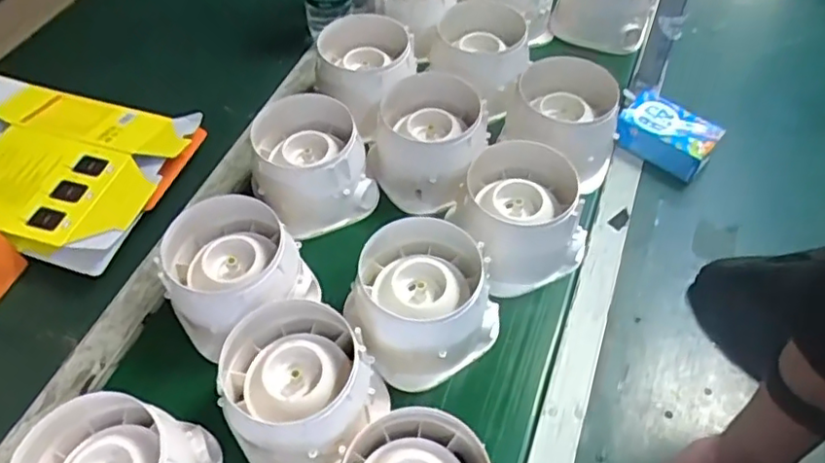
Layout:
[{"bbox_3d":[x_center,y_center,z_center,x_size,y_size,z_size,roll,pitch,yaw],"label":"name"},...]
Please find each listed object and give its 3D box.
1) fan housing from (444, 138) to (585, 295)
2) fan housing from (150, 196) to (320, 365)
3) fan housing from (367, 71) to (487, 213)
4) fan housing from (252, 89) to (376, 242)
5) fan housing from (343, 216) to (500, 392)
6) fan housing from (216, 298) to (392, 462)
[{"bbox_3d":[0.115,-0.020,0.660,0.129,0.093,0.121,2,53,2],"label":"fan housing"},{"bbox_3d":[-0.179,0.037,0.629,0.135,0.091,0.144,-27,58,-19],"label":"fan housing"},{"bbox_3d":[0.016,-0.106,0.735,0.129,0.107,0.123,0,53,0],"label":"fan housing"},{"bbox_3d":[-0.117,-0.081,0.718,0.130,0.088,0.137,-14,54,-10],"label":"fan housing"},{"bbox_3d":[0.009,0.063,0.603,0.130,0.097,0.135,0,53,0],"label":"fan housing"},{"bbox_3d":[-0.104,0.138,0.563,0.144,0.088,0.137,0,53,0],"label":"fan housing"}]

